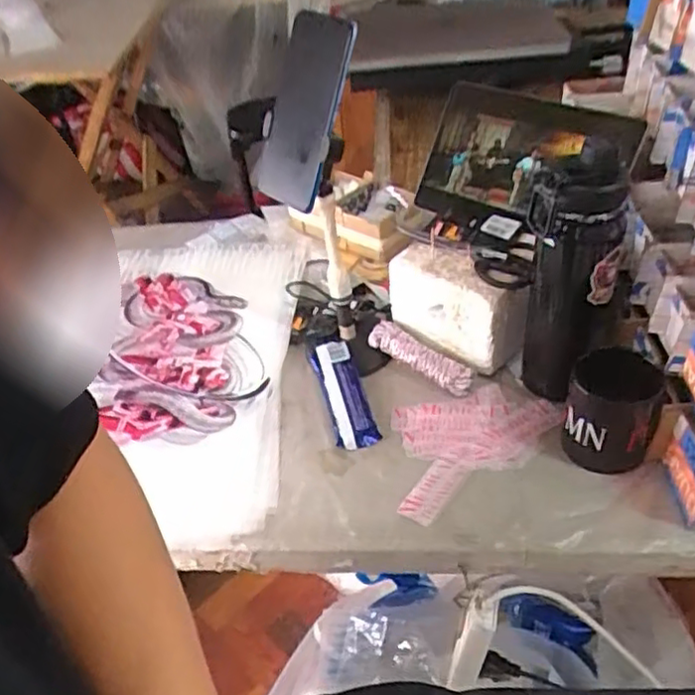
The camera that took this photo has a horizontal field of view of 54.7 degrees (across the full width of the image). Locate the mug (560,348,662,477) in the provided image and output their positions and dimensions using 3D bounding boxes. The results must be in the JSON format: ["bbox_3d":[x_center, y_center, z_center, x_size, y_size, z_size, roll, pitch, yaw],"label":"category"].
[{"bbox_3d":[0.251,0.058,0.641,0.081,0.092,0.084,11,43,19],"label":"mug"}]

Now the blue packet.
[{"bbox_3d":[-0.007,0.044,0.745,0.044,0.023,0.155,-13,41,-8],"label":"blue packet"}]

